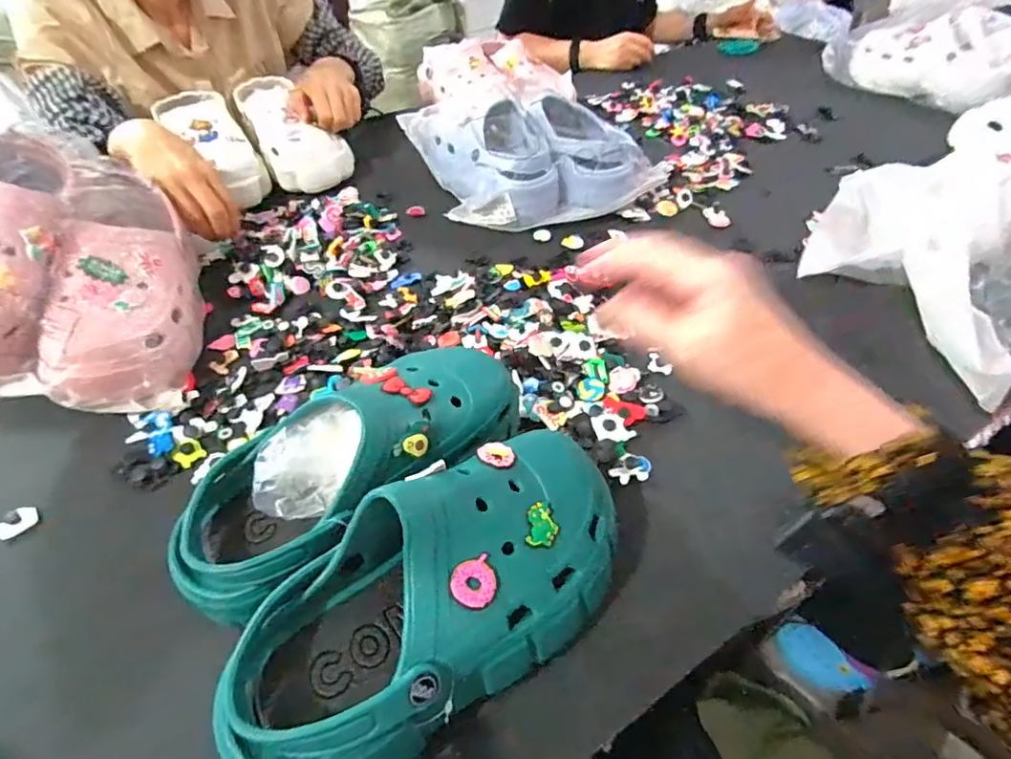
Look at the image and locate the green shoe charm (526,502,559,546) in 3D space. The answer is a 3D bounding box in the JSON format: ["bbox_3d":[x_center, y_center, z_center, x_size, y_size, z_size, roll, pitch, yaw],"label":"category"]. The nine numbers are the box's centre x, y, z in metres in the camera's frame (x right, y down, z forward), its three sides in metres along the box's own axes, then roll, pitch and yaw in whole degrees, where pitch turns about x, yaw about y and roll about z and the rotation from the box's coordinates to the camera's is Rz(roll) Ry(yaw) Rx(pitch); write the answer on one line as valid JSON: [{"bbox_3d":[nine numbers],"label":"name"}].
[{"bbox_3d":[0.023,0.089,0.327,0.019,0.004,0.026,9,67,-10],"label":"green shoe charm"}]

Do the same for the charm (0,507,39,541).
[{"bbox_3d":[-0.377,0.111,0.413,0.017,0.009,0.028,20,50,19],"label":"charm"}]

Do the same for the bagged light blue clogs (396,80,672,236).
[{"bbox_3d":[0.023,-0.336,0.754,0.265,0.103,0.281,-14,48,-11],"label":"bagged light blue clogs"}]

